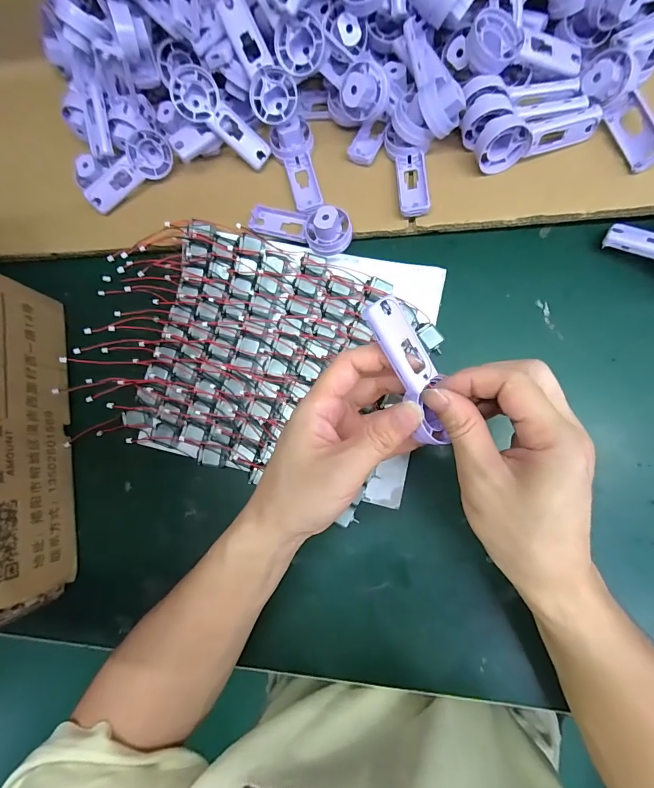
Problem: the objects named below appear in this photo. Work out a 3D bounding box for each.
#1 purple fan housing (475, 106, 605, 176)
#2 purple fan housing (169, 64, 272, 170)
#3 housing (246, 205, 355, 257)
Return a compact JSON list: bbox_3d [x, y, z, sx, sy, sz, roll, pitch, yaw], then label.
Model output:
[{"bbox_3d":[0.168,-0.207,0.308,0.094,0.036,0.022,-8,55,7],"label":"purple fan housing"},{"bbox_3d":[-0.095,-0.244,0.344,0.095,0.020,0.036,39,91,-14],"label":"purple fan housing"},{"bbox_3d":[-0.026,-0.148,0.333,0.094,0.026,0.034,16,84,12],"label":"housing"}]

